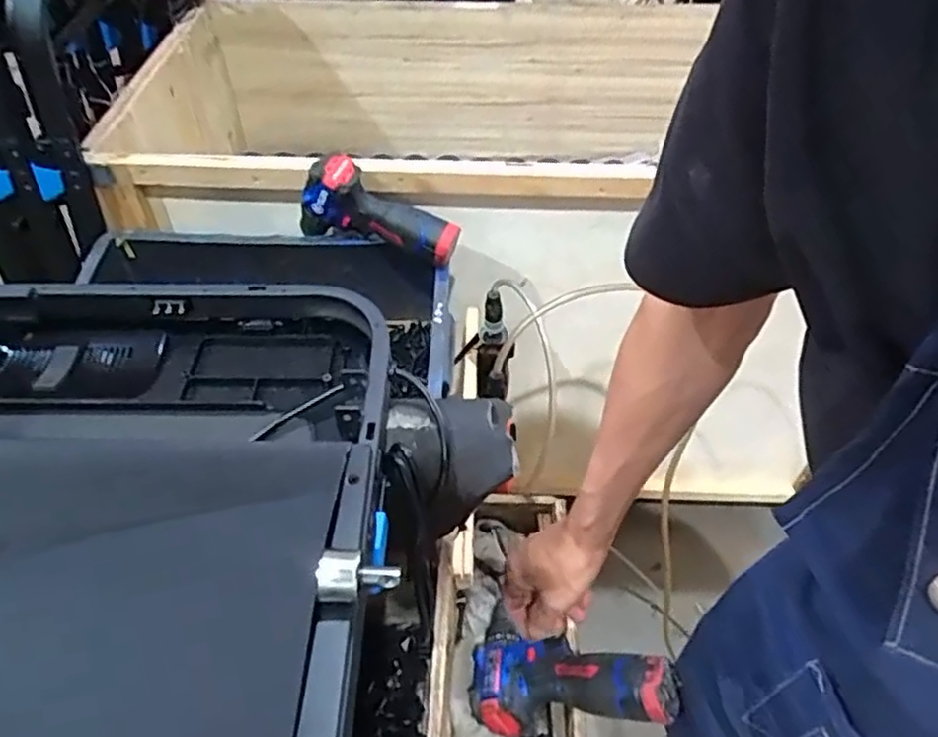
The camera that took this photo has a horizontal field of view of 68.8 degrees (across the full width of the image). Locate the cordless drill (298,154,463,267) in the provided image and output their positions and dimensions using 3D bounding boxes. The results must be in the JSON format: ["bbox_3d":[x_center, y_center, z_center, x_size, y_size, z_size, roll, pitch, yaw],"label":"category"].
[{"bbox_3d":[-0.121,-0.197,0.898,0.213,0.129,0.060,21,49,2],"label":"cordless drill"}]

